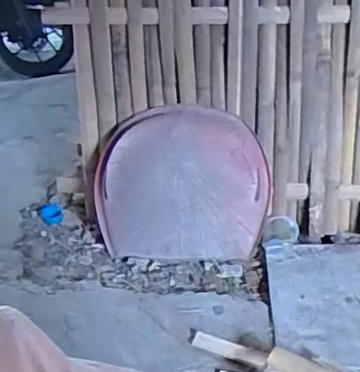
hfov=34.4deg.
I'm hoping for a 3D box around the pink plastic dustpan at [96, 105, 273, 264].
[{"bbox_3d":[-0.020,-0.012,1.481,0.460,0.391,0.156,-1,-10,18],"label":"pink plastic dustpan"}]

